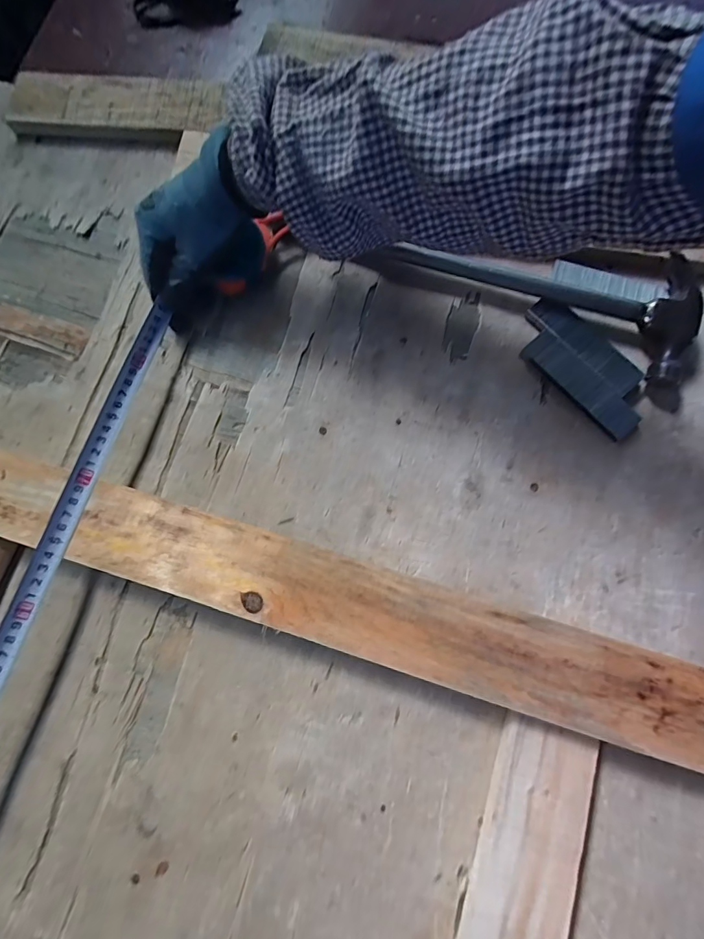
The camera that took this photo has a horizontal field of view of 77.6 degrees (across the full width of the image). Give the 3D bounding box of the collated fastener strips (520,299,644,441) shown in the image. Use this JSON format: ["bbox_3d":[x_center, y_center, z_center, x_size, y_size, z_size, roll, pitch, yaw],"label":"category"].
[{"bbox_3d":[0.198,-0.091,0.372,0.067,0.014,0.126,-40,77,-9],"label":"collated fastener strips"}]

